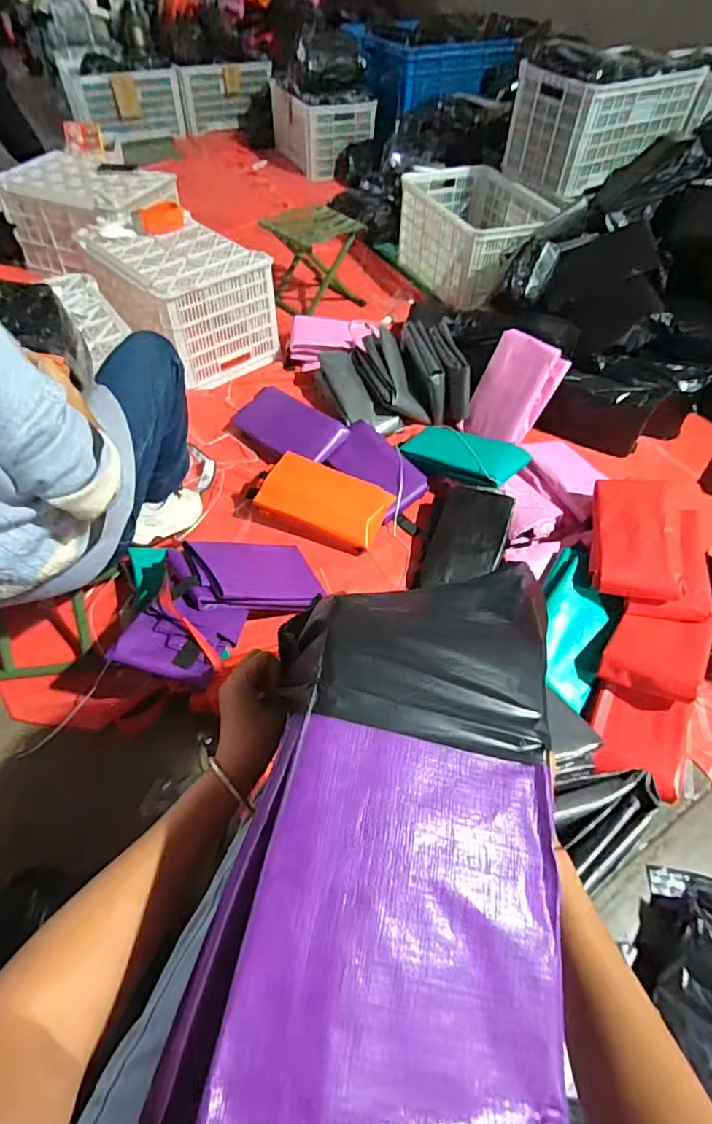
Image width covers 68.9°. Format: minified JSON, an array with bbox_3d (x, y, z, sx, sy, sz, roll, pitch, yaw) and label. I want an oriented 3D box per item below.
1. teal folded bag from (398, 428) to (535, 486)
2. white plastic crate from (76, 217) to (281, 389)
[{"bbox_3d":[0.285,-0.286,1.385,0.309,0.049,0.184,22,51,32],"label":"teal folded bag"},{"bbox_3d":[-0.552,-0.856,1.676,0.404,0.305,0.497,-33,61,-24],"label":"white plastic crate"}]

